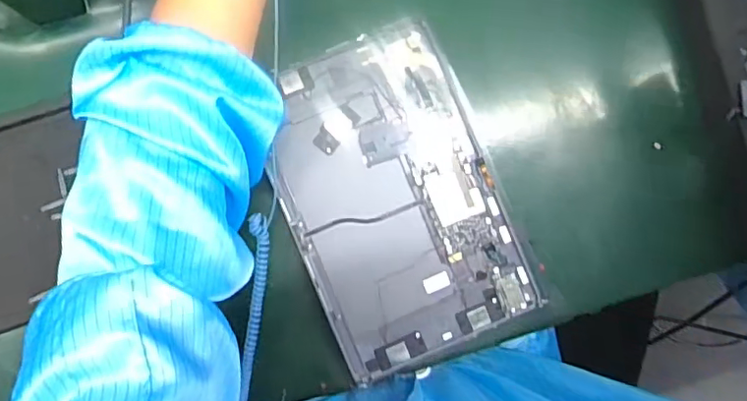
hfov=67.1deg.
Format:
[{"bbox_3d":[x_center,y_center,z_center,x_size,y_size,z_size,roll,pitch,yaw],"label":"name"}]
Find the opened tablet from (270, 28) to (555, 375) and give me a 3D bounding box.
[{"bbox_3d":[0.017,-0.001,0.459,0.169,0.014,0.252,-23,88,-7],"label":"opened tablet"}]

